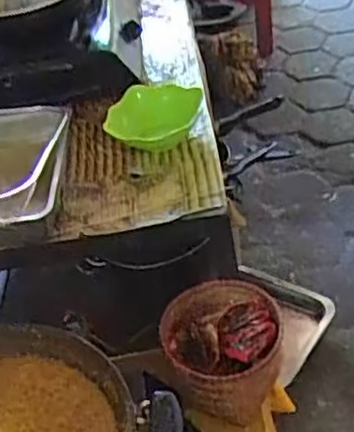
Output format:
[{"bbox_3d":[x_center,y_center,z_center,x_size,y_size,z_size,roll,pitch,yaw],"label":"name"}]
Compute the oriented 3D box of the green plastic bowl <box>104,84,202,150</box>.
[{"bbox_3d":[-0.038,-0.159,1.191,0.169,0.093,0.143,-9,42,1],"label":"green plastic bowl"}]

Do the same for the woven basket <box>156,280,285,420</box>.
[{"bbox_3d":[0.071,0.221,1.096,0.182,0.148,0.169,-5,42,5],"label":"woven basket"}]

